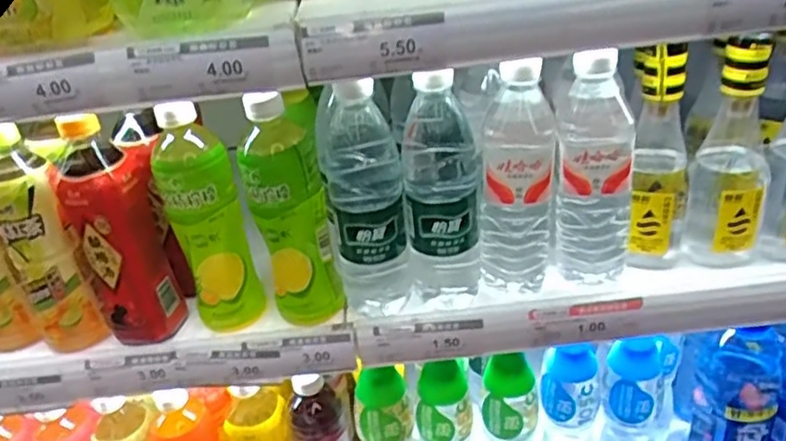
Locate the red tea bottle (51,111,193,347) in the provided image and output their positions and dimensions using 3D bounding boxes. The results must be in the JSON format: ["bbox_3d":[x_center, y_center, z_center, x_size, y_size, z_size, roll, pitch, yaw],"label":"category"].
[{"bbox_3d":[-0.242,0.012,0.578,0.075,0.200,0.063,-17,30,-21],"label":"red tea bottle"}]

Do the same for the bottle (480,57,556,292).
[{"bbox_3d":[0.106,-0.037,0.562,0.060,0.210,0.055,2,29,15],"label":"bottle"}]

